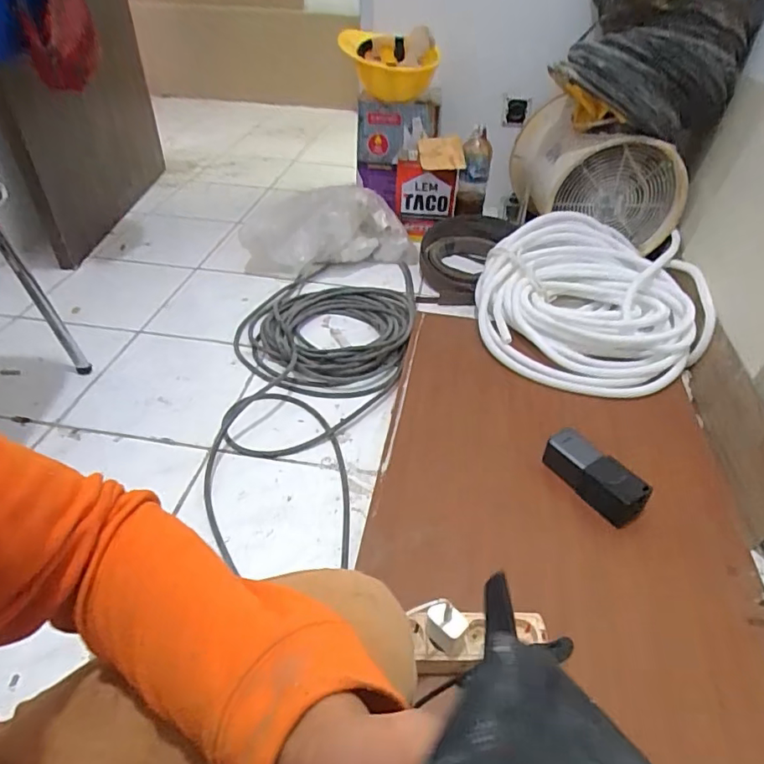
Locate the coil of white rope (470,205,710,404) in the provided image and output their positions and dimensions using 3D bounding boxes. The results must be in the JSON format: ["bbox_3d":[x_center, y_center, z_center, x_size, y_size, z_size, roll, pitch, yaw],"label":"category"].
[{"bbox_3d":[0.442,-0.173,1.132,0.438,0.181,0.469,1,40,-1],"label":"coil of white rope"}]

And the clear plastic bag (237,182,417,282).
[{"bbox_3d":[-0.144,-0.419,1.461,0.471,0.171,0.295,-2,40,-5],"label":"clear plastic bag"}]

